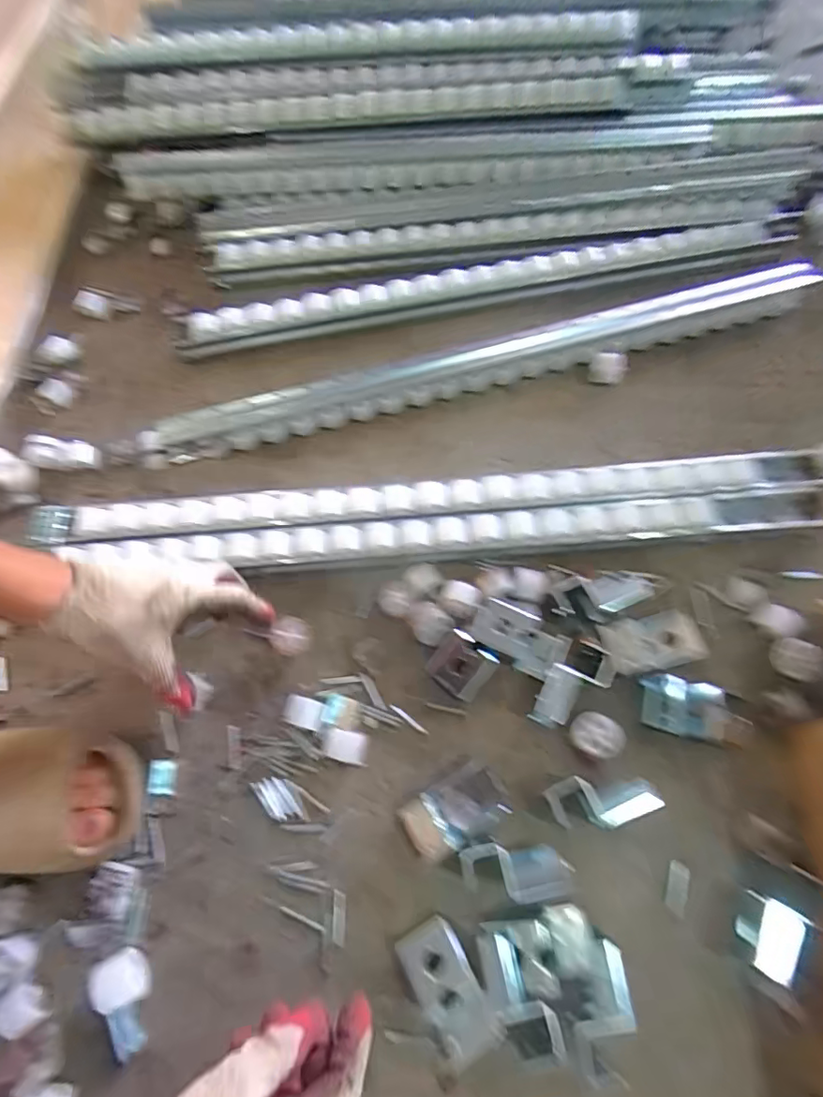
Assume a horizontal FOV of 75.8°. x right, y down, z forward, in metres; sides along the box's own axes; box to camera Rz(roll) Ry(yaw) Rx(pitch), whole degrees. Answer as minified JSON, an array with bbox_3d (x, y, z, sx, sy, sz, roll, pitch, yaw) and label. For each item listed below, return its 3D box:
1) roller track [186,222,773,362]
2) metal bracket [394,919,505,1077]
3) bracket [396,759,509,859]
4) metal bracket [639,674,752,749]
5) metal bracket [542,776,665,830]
[{"bbox_3d":[0.086,-0.343,0.682,0.779,0.034,0.048,-9,67,-3],"label":"roller track"},{"bbox_3d":[0.030,0.340,0.404,0.047,0.031,0.095,-27,68,-9],"label":"metal bracket"},{"bbox_3d":[0.038,0.226,0.456,0.087,0.027,0.050,-30,68,-10],"label":"bracket"},{"bbox_3d":[0.254,0.145,0.475,0.088,0.031,0.045,13,68,8],"label":"metal bracket"},{"bbox_3d":[0.158,0.214,0.446,0.090,0.046,0.036,0,67,3],"label":"metal bracket"}]

